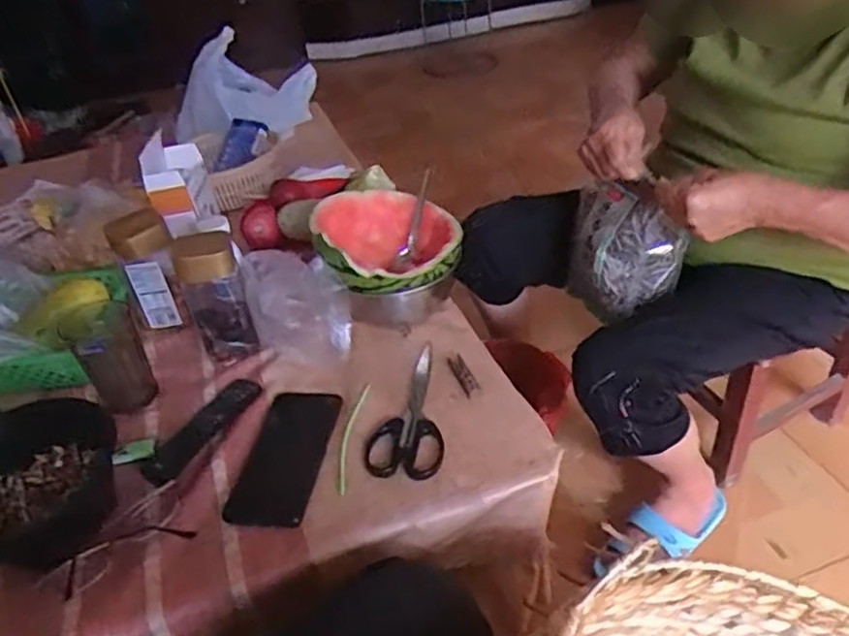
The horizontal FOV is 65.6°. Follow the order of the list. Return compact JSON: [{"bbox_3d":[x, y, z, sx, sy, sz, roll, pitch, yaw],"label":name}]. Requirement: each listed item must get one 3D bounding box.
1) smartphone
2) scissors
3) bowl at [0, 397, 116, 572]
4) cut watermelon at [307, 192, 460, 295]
[{"bbox_3d":[-0.138,0.133,0.655,0.080,0.007,0.163,1,38,11],"label":"smartphone"},{"bbox_3d":[-0.019,0.093,0.690,0.076,0.005,0.178,-4,37,5],"label":"scissors"},{"bbox_3d":[-0.365,0.157,0.606,0.171,0.071,0.152,-28,42,-25],"label":"bowl"},{"bbox_3d":[-0.042,-0.086,0.803,0.167,0.096,0.175,-8,37,0],"label":"cut watermelon"}]

